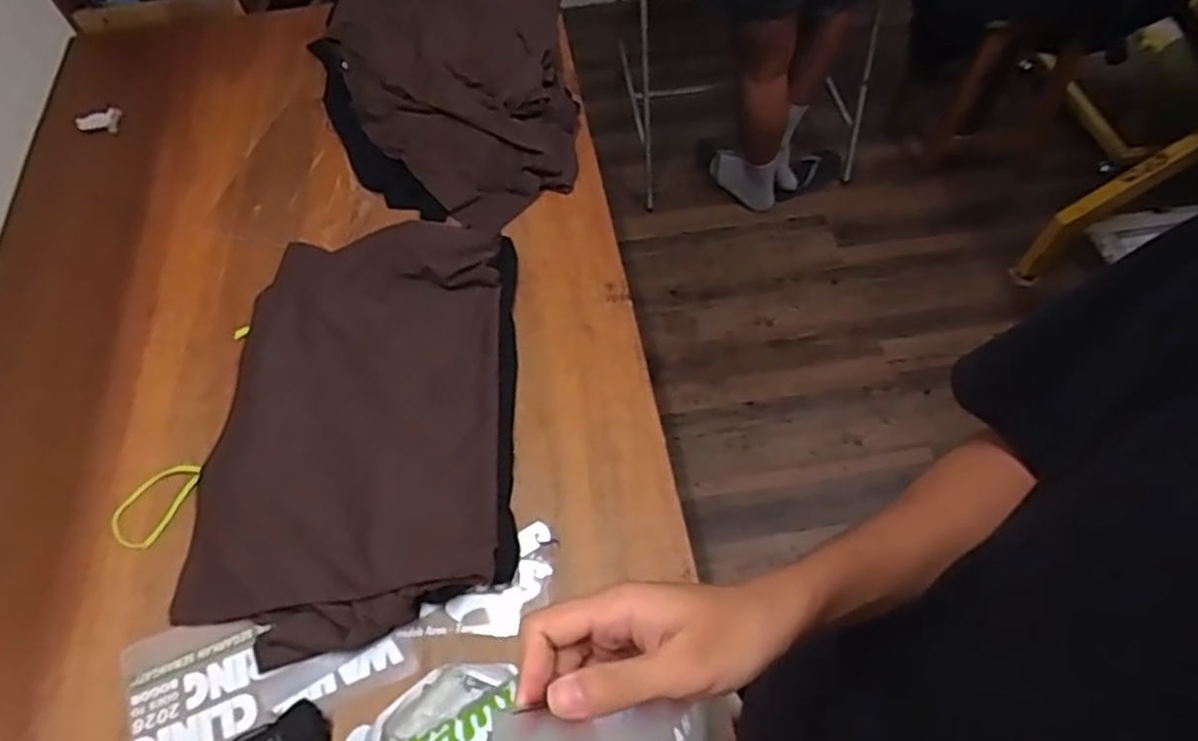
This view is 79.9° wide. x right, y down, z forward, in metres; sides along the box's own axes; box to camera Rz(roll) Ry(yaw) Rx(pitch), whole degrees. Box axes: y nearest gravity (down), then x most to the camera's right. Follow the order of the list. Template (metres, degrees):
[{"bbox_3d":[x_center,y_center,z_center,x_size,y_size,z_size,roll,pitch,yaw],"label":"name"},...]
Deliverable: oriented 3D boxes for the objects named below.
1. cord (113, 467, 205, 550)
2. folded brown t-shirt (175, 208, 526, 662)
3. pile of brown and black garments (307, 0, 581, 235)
[{"bbox_3d":[-0.516,0.152,0.832,0.063,0.007,0.109,23,62,13],"label":"cord"},{"bbox_3d":[-0.281,0.050,0.857,0.346,0.071,0.523,-3,60,-2],"label":"folded brown t-shirt"},{"bbox_3d":[-0.228,-0.471,1.155,0.409,0.116,0.566,-18,61,-11],"label":"pile of brown and black garments"}]

